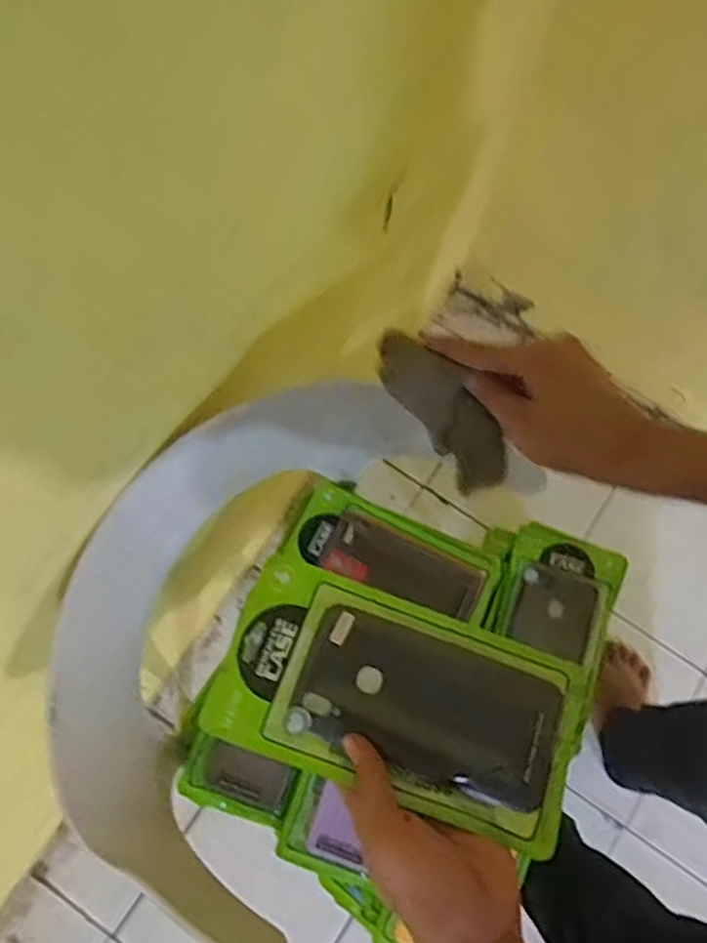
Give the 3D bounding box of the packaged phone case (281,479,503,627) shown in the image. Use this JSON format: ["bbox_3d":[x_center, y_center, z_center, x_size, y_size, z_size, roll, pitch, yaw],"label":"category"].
[{"bbox_3d":[0.043,0.092,0.753,0.215,0.022,0.097,25,75,4],"label":"packaged phone case"}]

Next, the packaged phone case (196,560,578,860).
[{"bbox_3d":[0.028,0.134,0.425,0.204,0.013,0.108,18,68,5],"label":"packaged phone case"}]

